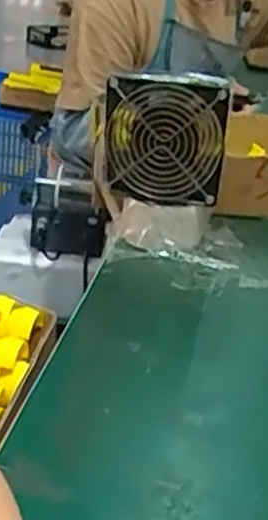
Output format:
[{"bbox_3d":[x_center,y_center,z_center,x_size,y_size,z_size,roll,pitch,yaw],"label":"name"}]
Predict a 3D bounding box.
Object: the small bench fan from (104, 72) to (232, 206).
[{"bbox_3d":[0.031,-0.118,0.752,0.117,0.121,0.033,0,26,0],"label":"small bench fan"}]

